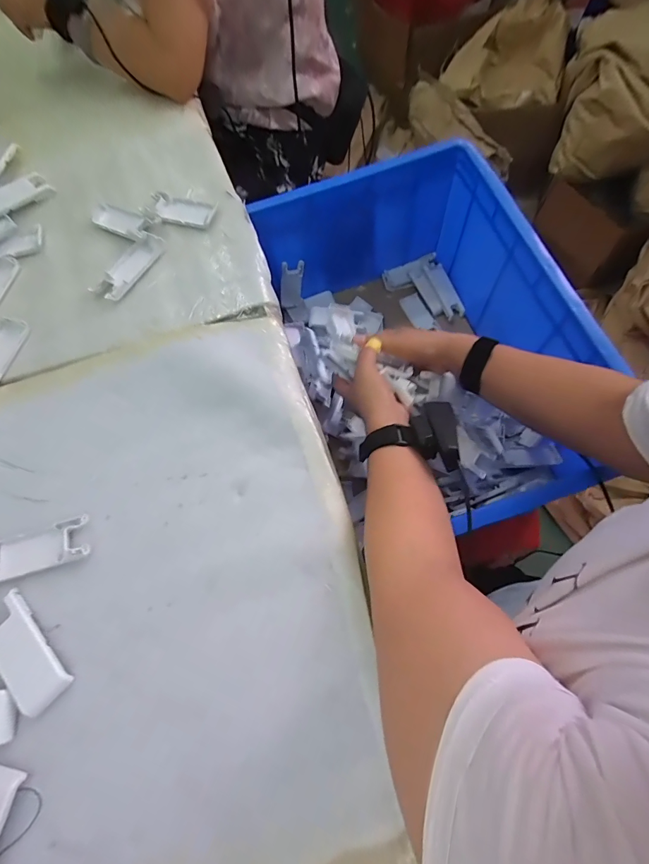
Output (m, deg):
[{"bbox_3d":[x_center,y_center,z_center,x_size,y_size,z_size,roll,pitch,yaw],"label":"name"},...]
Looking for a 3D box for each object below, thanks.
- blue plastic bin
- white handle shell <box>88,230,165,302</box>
[{"bbox_3d":[0.143,-0.133,0.617,0.342,0.269,0.559,-20,68,-3],"label":"blue plastic bin"},{"bbox_3d":[-0.242,-0.208,0.497,0.043,0.009,0.105,28,73,15],"label":"white handle shell"}]

